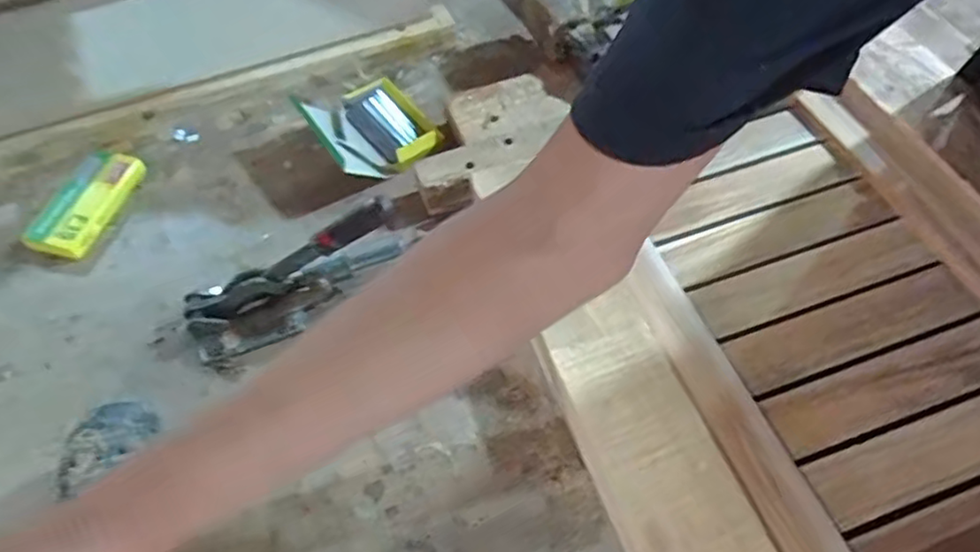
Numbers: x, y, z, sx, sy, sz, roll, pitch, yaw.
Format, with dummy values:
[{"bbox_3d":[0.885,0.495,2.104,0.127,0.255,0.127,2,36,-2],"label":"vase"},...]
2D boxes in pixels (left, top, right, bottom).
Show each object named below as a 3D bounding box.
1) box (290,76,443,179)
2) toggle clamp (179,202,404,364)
[{"bbox_3d":[-0.123,-0.161,0.676,0.109,0.032,0.147,-27,57,-14],"label":"box"},{"bbox_3d":[-0.168,-0.009,0.547,0.188,0.112,0.069,-21,56,-10],"label":"toggle clamp"}]

